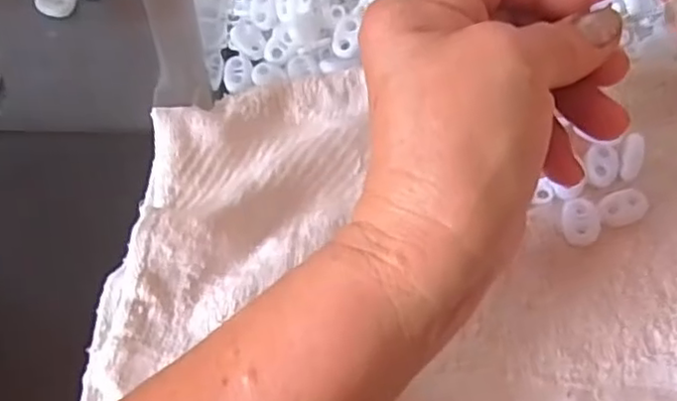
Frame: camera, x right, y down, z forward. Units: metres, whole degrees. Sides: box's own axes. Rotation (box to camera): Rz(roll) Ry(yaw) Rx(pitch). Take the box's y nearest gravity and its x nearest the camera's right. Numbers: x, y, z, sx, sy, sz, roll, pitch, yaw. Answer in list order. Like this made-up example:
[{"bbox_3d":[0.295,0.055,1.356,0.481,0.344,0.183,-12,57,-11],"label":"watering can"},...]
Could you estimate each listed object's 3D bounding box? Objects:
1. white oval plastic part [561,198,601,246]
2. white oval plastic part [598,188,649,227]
[{"bbox_3d":[0.104,0.009,0.290,0.015,0.004,0.024,2,61,4],"label":"white oval plastic part"},{"bbox_3d":[0.123,0.003,0.290,0.023,0.005,0.015,-22,62,-9],"label":"white oval plastic part"}]

